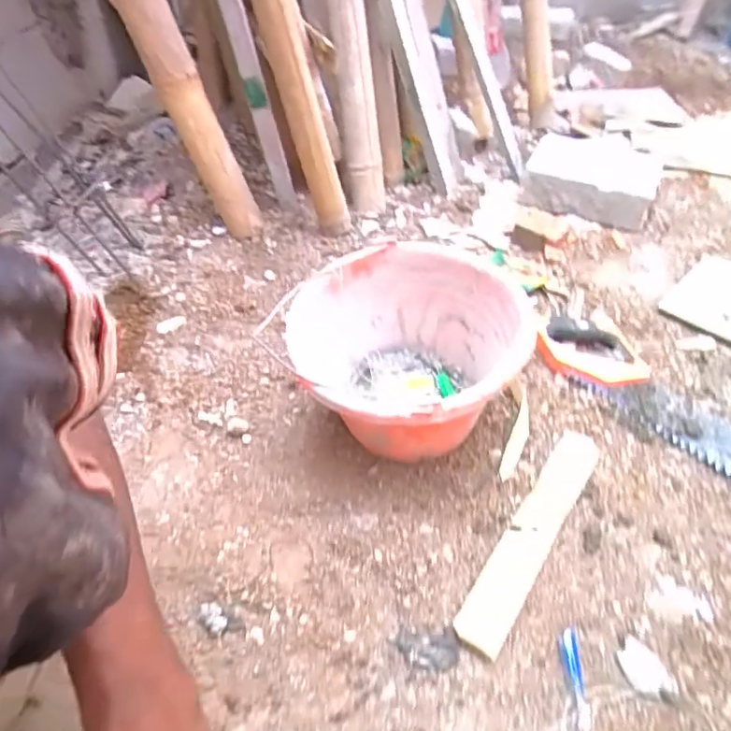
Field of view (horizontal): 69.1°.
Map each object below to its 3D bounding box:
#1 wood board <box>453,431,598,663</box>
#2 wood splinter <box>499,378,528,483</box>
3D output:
[{"bbox_3d":[0.166,0.162,0.523,0.042,0.018,0.256,26,53,25],"label":"wood board"},{"bbox_3d":[0.176,0.069,0.616,0.026,0.013,0.145,9,47,12],"label":"wood splinter"}]

